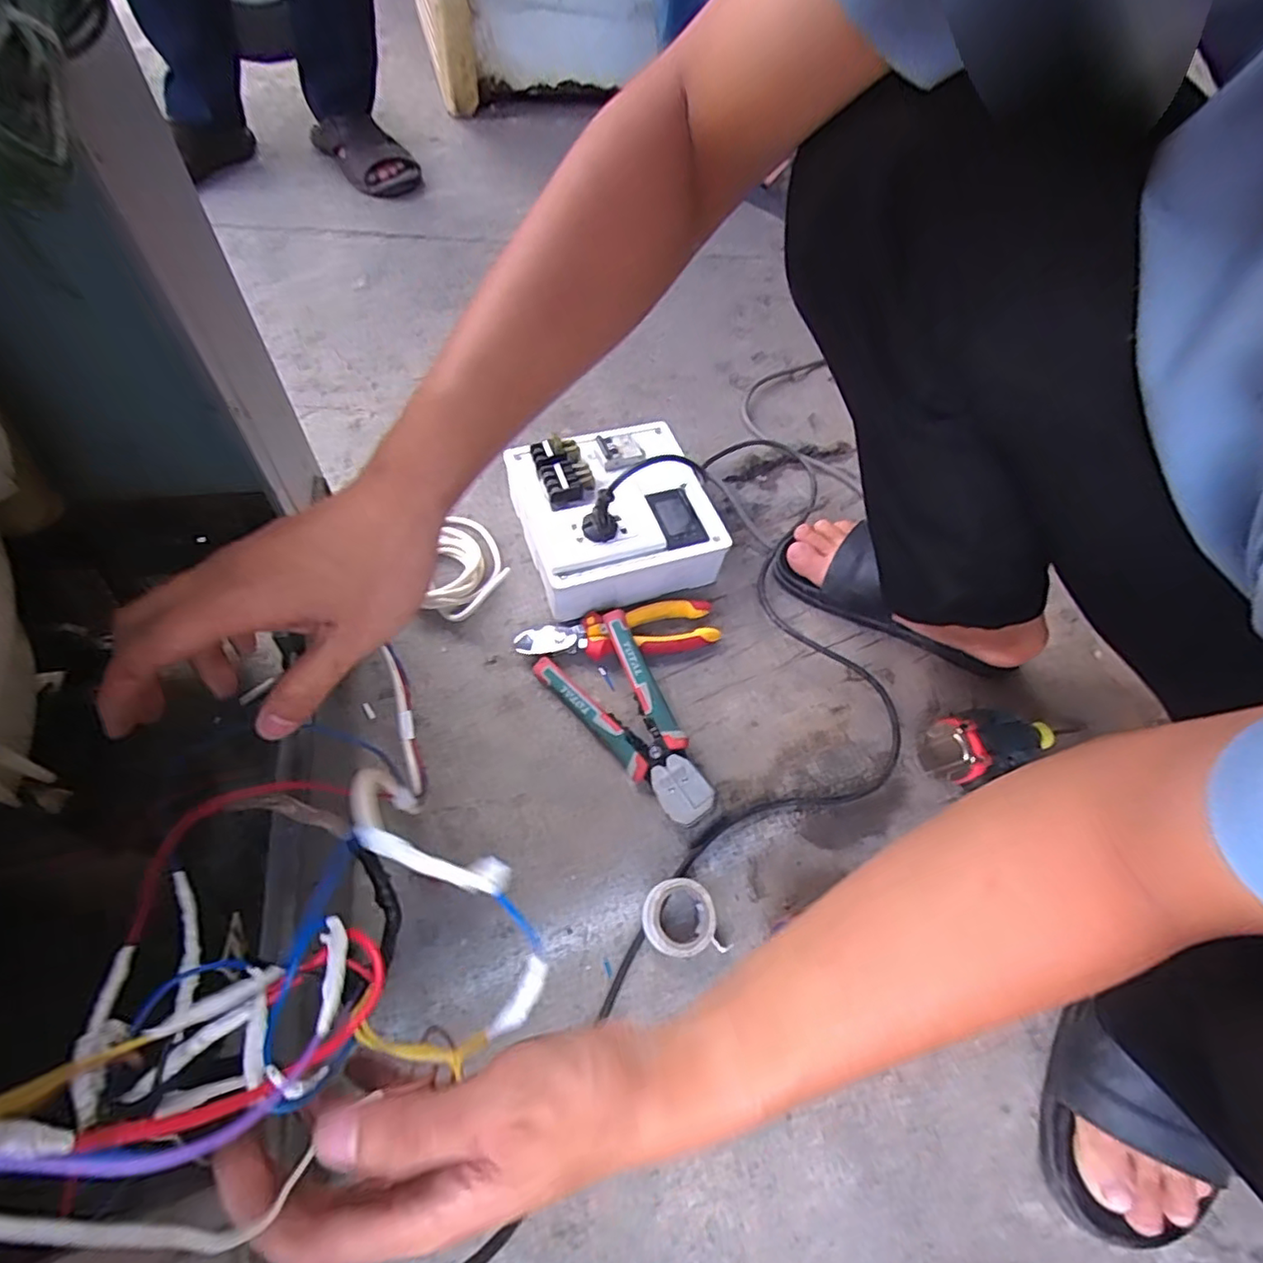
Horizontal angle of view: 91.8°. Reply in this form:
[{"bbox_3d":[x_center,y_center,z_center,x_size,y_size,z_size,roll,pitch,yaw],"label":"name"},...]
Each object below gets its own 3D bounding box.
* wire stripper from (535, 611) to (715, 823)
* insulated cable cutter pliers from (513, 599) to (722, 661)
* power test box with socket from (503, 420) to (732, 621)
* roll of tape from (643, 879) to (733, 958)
[{"bbox_3d":[0.006,0.079,0.553,0.088,0.044,0.195,-32,66,-21],"label":"wire stripper"},{"bbox_3d":[-0.013,0.000,0.606,0.197,0.030,0.050,-7,60,-9],"label":"insulated cable cutter pliers"},{"bbox_3d":[-0.017,-0.125,0.636,0.187,0.106,0.177,-16,61,-14],"label":"power test box with socket"},{"bbox_3d":[0.041,0.225,0.481,0.063,0.025,0.054,-5,59,-8],"label":"roll of tape"}]

